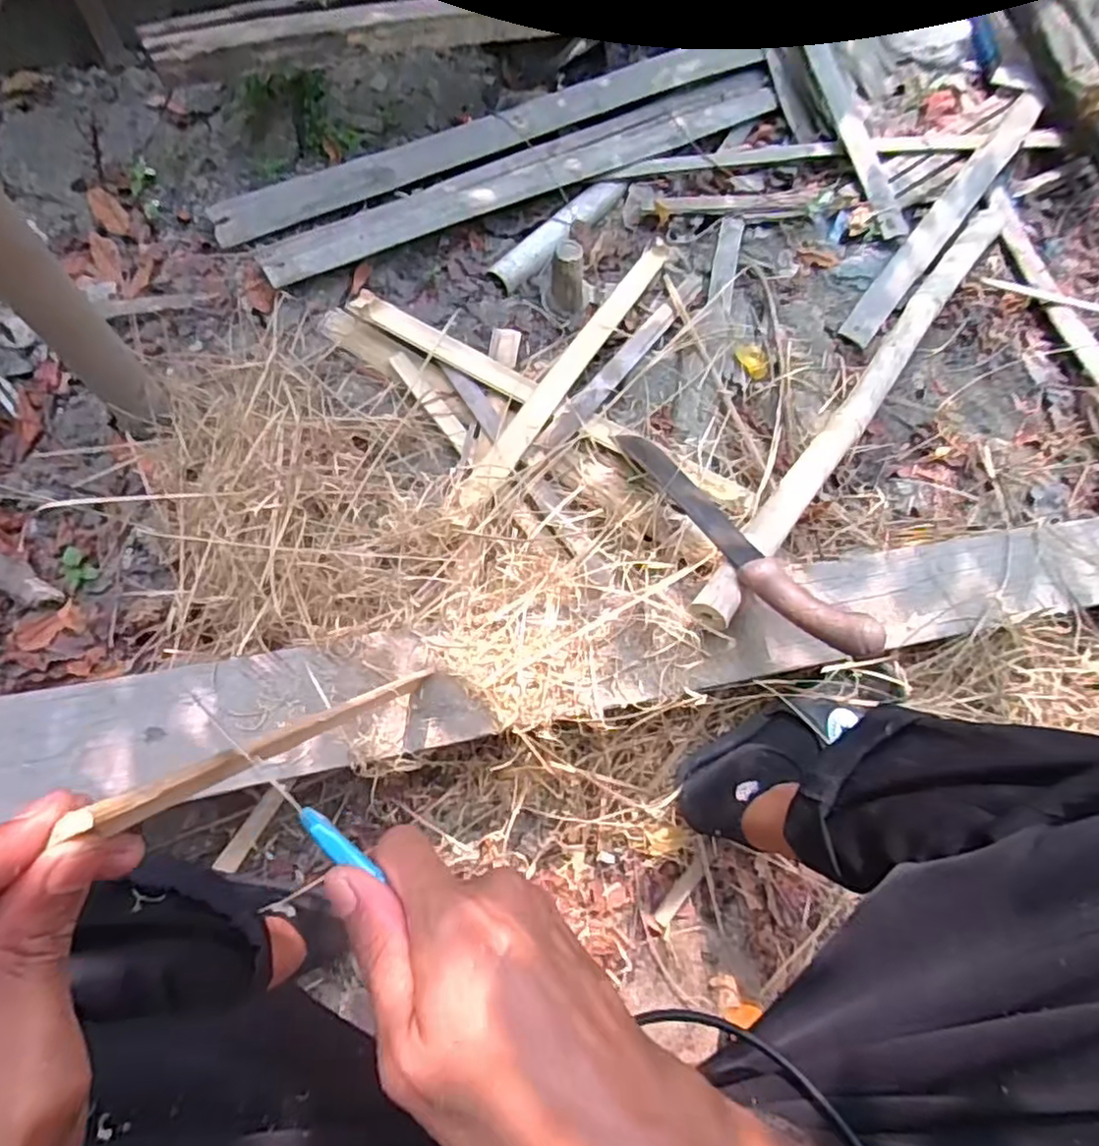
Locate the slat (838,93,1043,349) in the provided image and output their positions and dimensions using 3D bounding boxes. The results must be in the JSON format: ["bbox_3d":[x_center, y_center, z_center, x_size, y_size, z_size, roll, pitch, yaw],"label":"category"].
[{"bbox_3d":[0.611,-0.558,1.011,0.050,0.018,0.600,36,74,14],"label":"slat"}]

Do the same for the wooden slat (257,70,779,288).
[{"bbox_3d":[-0.006,-0.599,0.991,0.849,0.032,0.094,-28,68,-15],"label":"wooden slat"}]

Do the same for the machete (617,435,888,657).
[{"bbox_3d":[0.175,-0.048,0.674,0.052,0.034,0.403,-17,36,-10],"label":"machete"}]

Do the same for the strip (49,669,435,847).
[{"bbox_3d":[-0.109,0.074,0.351,0.010,0.376,0.013,7,87,2],"label":"strip"}]

